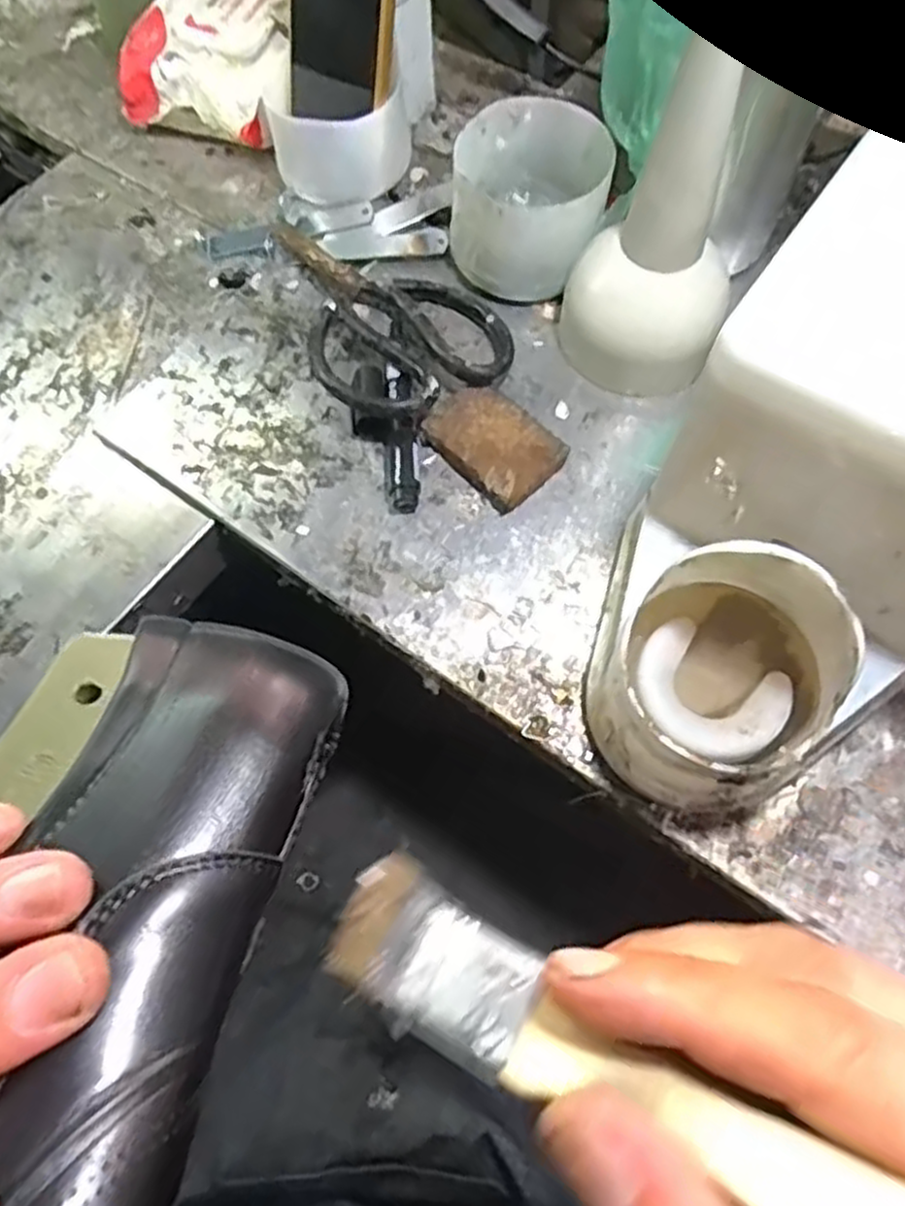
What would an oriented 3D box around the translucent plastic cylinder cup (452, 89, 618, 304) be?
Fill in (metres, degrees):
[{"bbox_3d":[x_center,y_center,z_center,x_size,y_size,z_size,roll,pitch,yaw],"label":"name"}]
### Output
[{"bbox_3d":[0.044,-0.233,0.439,0.088,0.055,0.100,10,67,7],"label":"translucent plastic cylinder cup"}]

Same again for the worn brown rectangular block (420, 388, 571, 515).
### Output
[{"bbox_3d":[0.022,-0.086,0.413,0.049,0.015,0.070,-40,71,-14],"label":"worn brown rectangular block"}]

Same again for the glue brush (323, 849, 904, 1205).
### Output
[{"bbox_3d":[0.041,0.092,0.139,0.150,0.009,0.026,19,68,28],"label":"glue brush"}]

